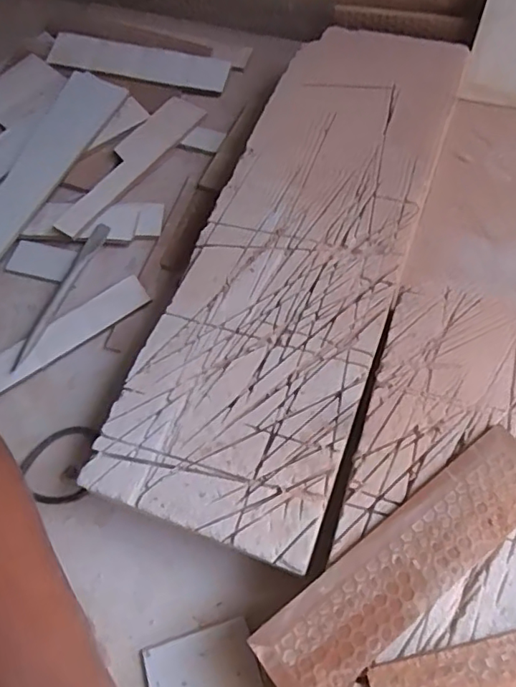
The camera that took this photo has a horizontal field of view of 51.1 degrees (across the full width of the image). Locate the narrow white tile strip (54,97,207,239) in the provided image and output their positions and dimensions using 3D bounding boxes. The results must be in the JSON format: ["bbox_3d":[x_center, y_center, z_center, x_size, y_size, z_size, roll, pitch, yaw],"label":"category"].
[{"bbox_3d":[-0.152,-0.214,0.636,0.053,0.009,0.234,32,71,15],"label":"narrow white tile strip"}]

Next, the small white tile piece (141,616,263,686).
[{"bbox_3d":[-0.044,0.267,0.432,0.087,0.005,0.063,-17,66,-5],"label":"small white tile piece"}]

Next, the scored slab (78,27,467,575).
[{"bbox_3d":[0.047,-0.102,0.522,0.192,0.016,0.565,19,68,11],"label":"scored slab"}]

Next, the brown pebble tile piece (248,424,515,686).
[{"bbox_3d":[0.117,0.167,0.383,0.246,0.011,0.092,-37,69,-12],"label":"brown pebble tile piece"}]

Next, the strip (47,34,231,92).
[{"bbox_3d":[-0.160,-0.381,0.723,0.239,0.010,0.057,10,67,7],"label":"strip"}]

